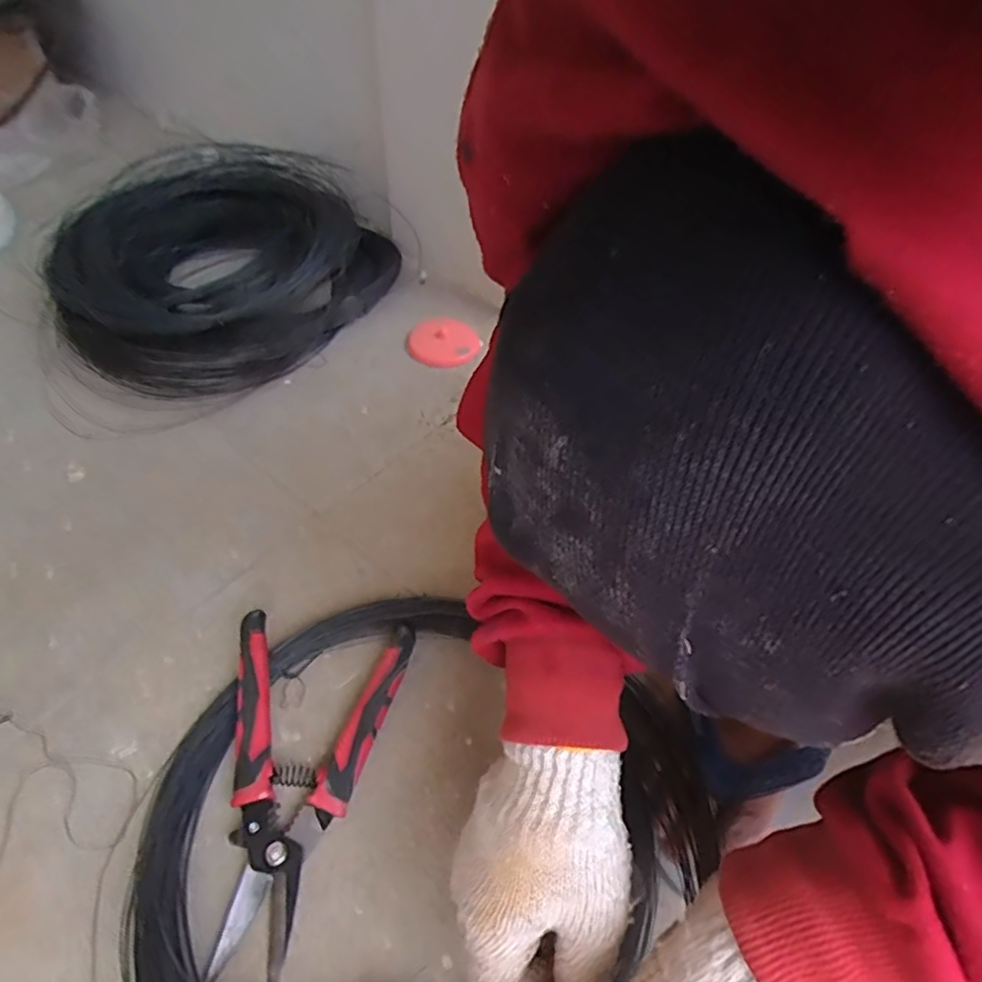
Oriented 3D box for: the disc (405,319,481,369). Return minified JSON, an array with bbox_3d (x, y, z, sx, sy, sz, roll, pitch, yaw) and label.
[{"bbox_3d":[-0.053,-0.163,0.664,0.079,0.015,0.070,0,50,-2],"label":"disc"}]

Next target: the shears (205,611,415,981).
[{"bbox_3d":[-0.120,0.176,0.380,0.113,0.032,0.195,4,50,1],"label":"shears"}]

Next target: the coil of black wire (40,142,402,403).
[{"bbox_3d":[-0.278,-0.241,0.649,0.342,0.137,0.300,-27,56,-22],"label":"coil of black wire"}]

